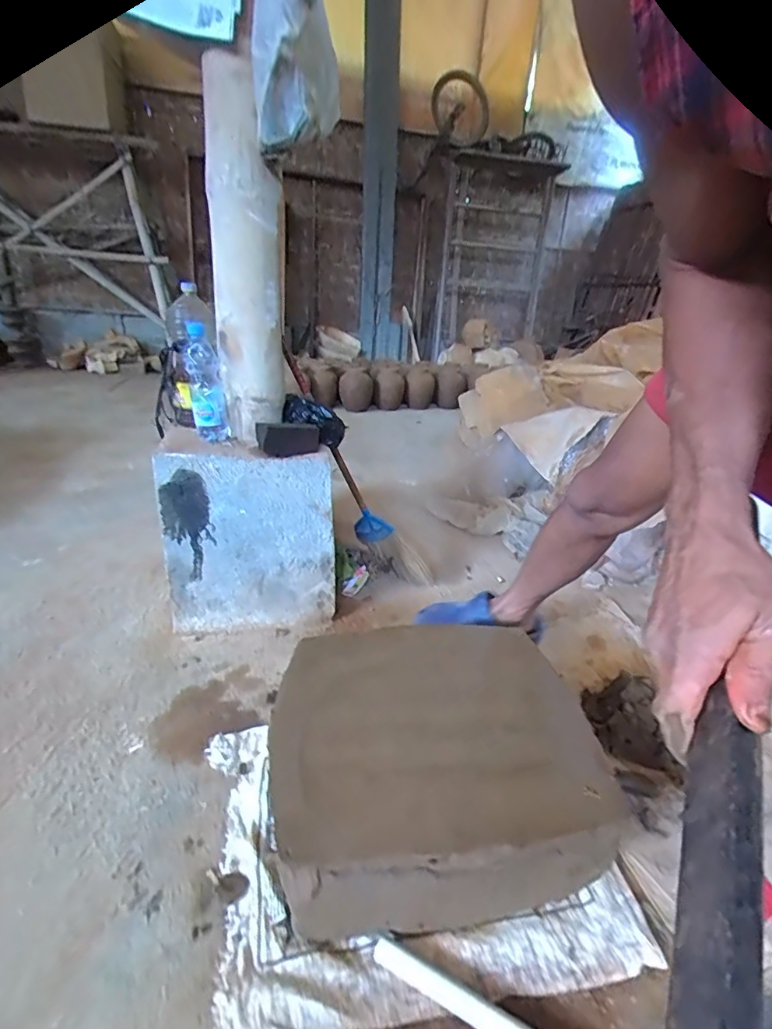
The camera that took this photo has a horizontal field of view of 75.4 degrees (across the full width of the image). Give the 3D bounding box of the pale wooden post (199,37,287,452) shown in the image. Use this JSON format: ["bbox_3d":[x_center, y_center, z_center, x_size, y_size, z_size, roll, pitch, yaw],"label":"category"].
[{"bbox_3d":[-0.272,-0.474,0.978,0.132,0.610,0.123,-3,25,-14],"label":"pale wooden post"}]

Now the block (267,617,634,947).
[{"bbox_3d":[0.060,0.331,0.713,0.411,0.176,0.358,-1,24,-9],"label":"block"}]

